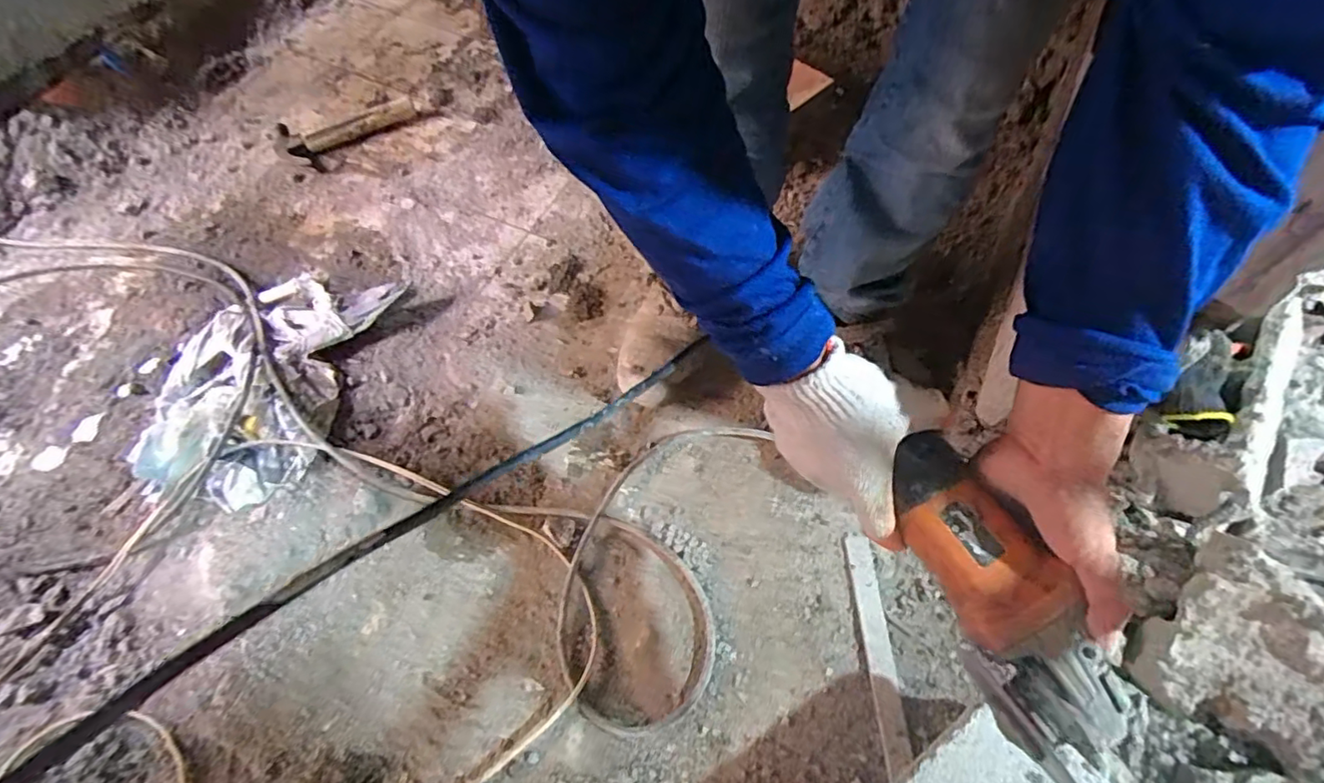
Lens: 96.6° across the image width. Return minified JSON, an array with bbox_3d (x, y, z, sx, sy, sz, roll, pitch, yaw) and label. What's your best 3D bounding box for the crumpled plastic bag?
[{"bbox_3d":[-0.554,-0.029,0.795,0.267,0.070,0.365,5,59,4],"label":"crumpled plastic bag"}]

